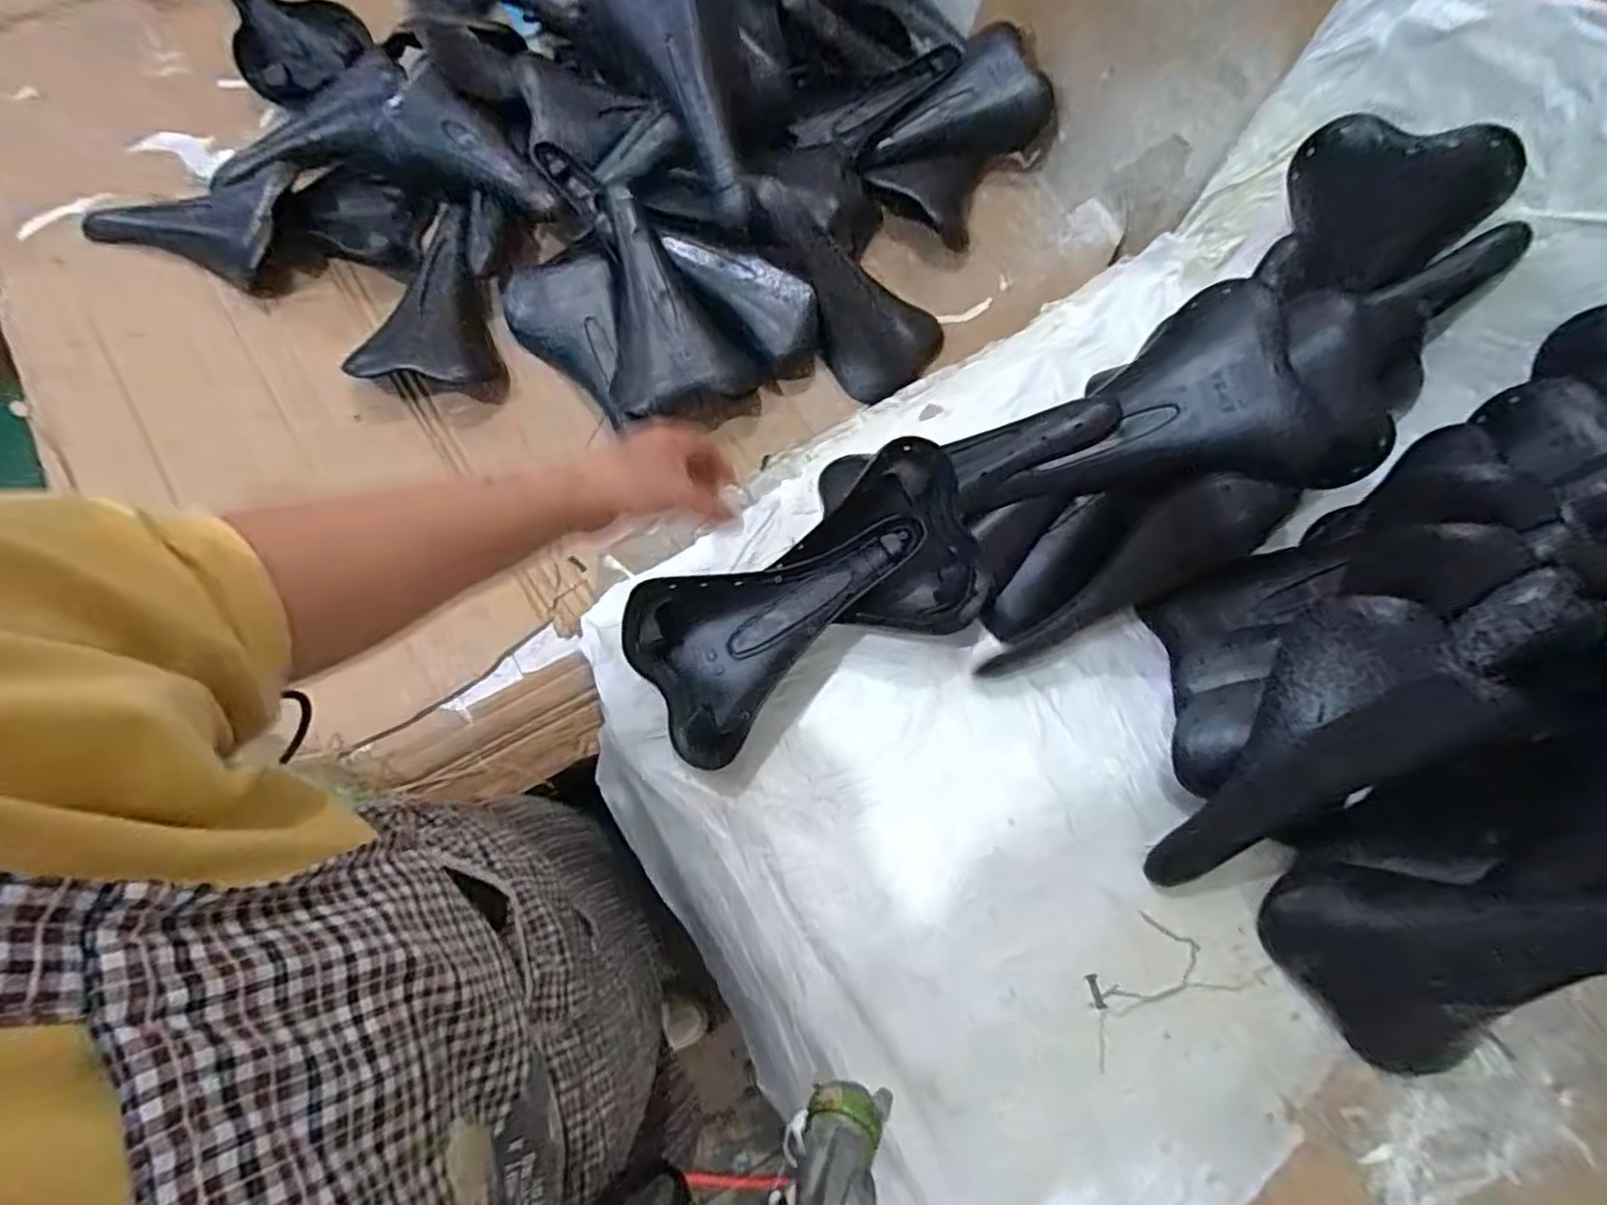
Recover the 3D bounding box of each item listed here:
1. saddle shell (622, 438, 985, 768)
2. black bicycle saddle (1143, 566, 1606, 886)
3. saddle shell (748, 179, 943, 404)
[{"bbox_3d":[0.002,0.002,0.575,0.289,0.077,0.140,-31,71,3],"label":"saddle shell"},{"bbox_3d":[0.374,0.091,0.514,0.131,0.075,0.323,48,114,17],"label":"black bicycle saddle"},{"bbox_3d":[0.043,-0.347,0.769,0.141,0.059,0.258,-45,101,-17],"label":"saddle shell"}]

